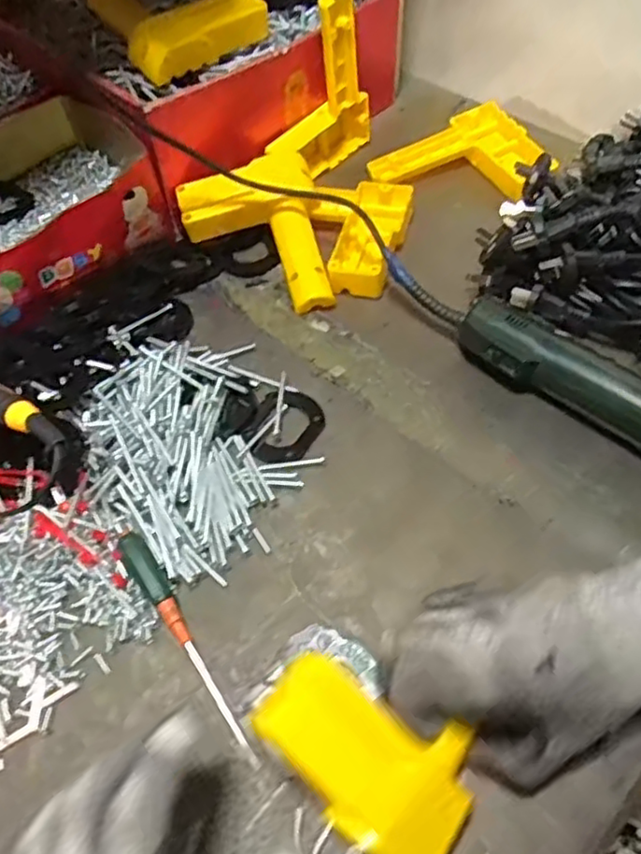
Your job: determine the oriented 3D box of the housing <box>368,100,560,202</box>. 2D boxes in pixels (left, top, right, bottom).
[{"bbox_3d":[0.138,-0.257,0.620,0.153,0.032,0.119,21,58,15],"label":"housing"}]

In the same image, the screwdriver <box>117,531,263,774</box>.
[{"bbox_3d":[-0.074,0.118,0.371,0.015,0.020,0.145,-31,60,-19],"label":"screwdriver"}]

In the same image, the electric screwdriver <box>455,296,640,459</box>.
[{"bbox_3d":[0.202,-0.015,0.449,0.242,0.039,0.046,35,63,23],"label":"electric screwdriver"}]

